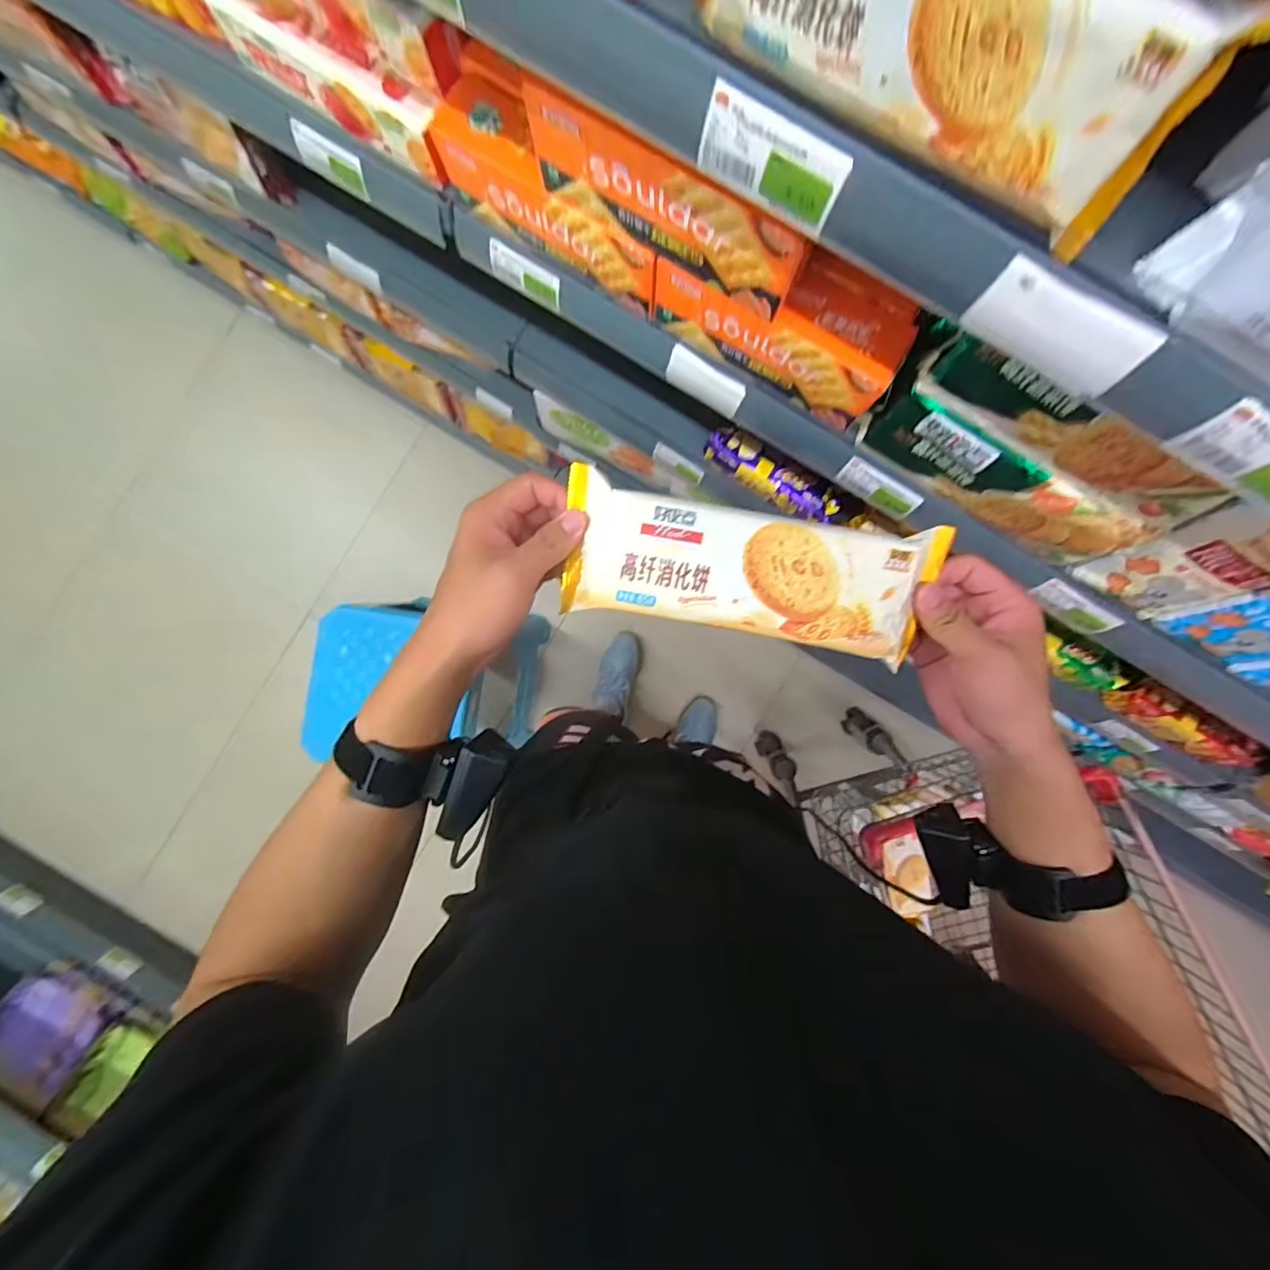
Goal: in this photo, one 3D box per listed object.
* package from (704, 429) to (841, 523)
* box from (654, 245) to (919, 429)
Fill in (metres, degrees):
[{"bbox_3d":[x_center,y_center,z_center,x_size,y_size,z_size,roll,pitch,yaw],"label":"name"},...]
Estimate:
[{"bbox_3d":[0.182,-0.207,0.710,0.193,0.041,0.046,32,90,1],"label":"package"},{"bbox_3d":[0.124,-0.273,0.461,0.207,0.084,0.073,28,90,1],"label":"box"}]

